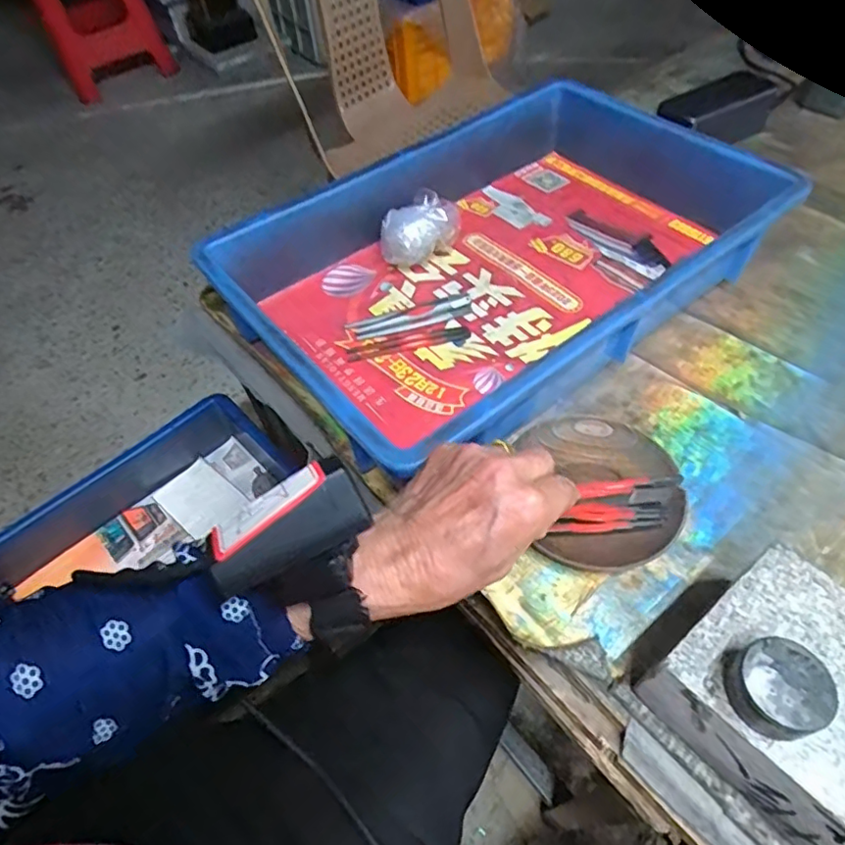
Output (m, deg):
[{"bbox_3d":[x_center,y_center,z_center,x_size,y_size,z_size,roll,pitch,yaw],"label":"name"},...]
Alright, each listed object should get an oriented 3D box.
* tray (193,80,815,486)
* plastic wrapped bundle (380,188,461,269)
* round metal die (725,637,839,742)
[{"bbox_3d":[0.070,-0.150,0.498,0.435,0.074,0.289,-34,58,-20],"label":"tray"},{"bbox_3d":[-0.004,-0.175,0.533,0.056,0.053,0.064,20,57,18],"label":"plastic wrapped bundle"},{"bbox_3d":[0.154,0.117,0.252,0.037,0.021,0.036,-2,56,2],"label":"round metal die"}]

